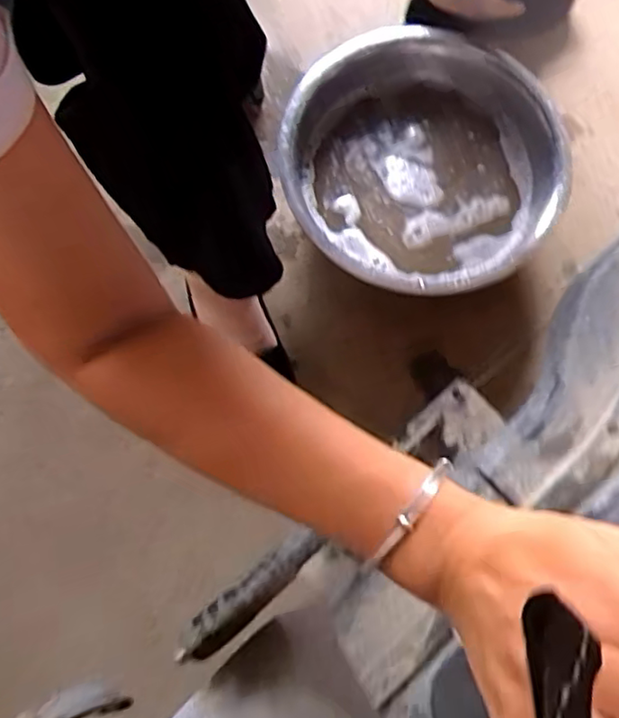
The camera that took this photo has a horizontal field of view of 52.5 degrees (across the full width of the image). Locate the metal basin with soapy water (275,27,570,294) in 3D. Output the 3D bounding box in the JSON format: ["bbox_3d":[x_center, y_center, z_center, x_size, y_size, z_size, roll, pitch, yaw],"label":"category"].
[{"bbox_3d":[0.126,-0.231,0.774,0.314,0.101,0.313,0,78,-1],"label":"metal basin with soapy water"}]

